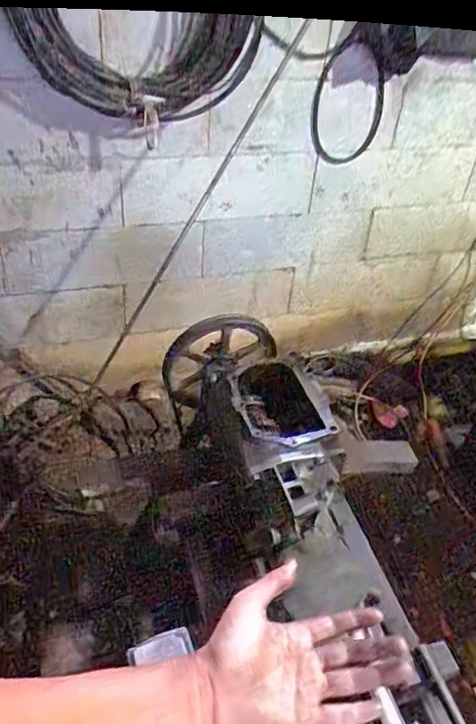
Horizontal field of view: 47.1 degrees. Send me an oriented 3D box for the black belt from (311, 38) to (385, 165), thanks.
[{"bbox_3d":[0.306,-0.728,1.547,0.242,0.327,0.051,-27,51,-1],"label":"black belt"}]

